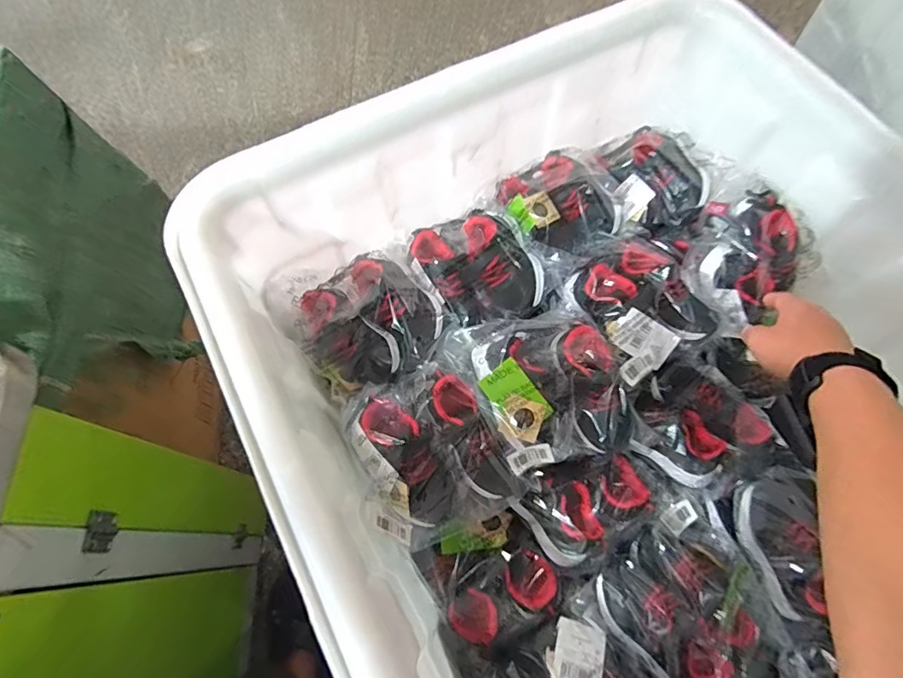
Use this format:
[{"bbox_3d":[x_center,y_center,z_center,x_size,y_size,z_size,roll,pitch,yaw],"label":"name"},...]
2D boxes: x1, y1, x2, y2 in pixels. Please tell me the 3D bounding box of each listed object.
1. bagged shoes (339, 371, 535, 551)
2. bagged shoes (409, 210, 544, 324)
[{"bbox_3d":[-0.023,0.124,0.551,0.164,0.073,0.178,-22,72,-10],"label":"bagged shoes"},{"bbox_3d":[0.034,-0.092,0.667,0.132,0.070,0.168,-30,73,-13],"label":"bagged shoes"}]

